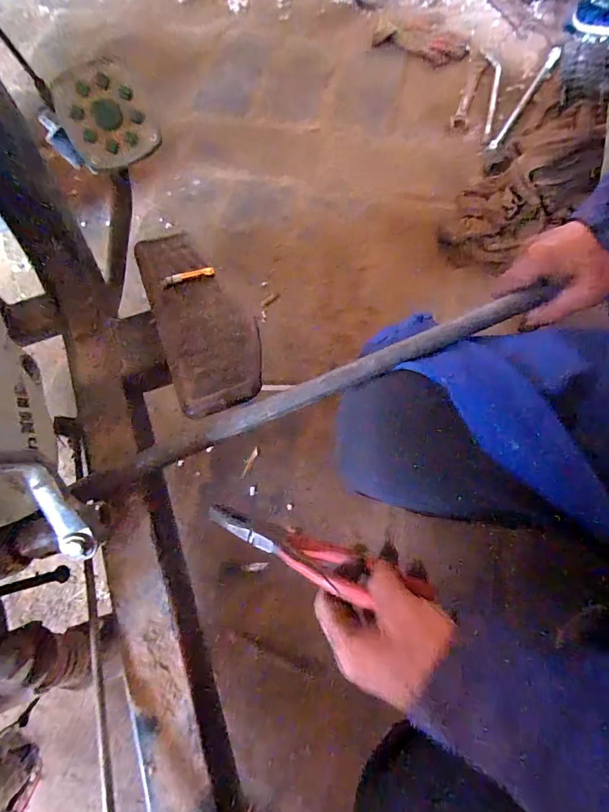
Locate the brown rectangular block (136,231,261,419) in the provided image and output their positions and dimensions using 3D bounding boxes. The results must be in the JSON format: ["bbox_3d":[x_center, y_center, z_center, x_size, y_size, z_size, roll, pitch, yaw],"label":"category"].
[{"bbox_3d":[-0.103,-0.090,0.407,0.087,0.017,0.205,-22,70,-5],"label":"brown rectangular block"}]

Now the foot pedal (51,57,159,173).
[{"bbox_3d":[-0.168,-0.247,0.353,0.071,0.019,0.072,-20,116,6],"label":"foot pedal"}]

